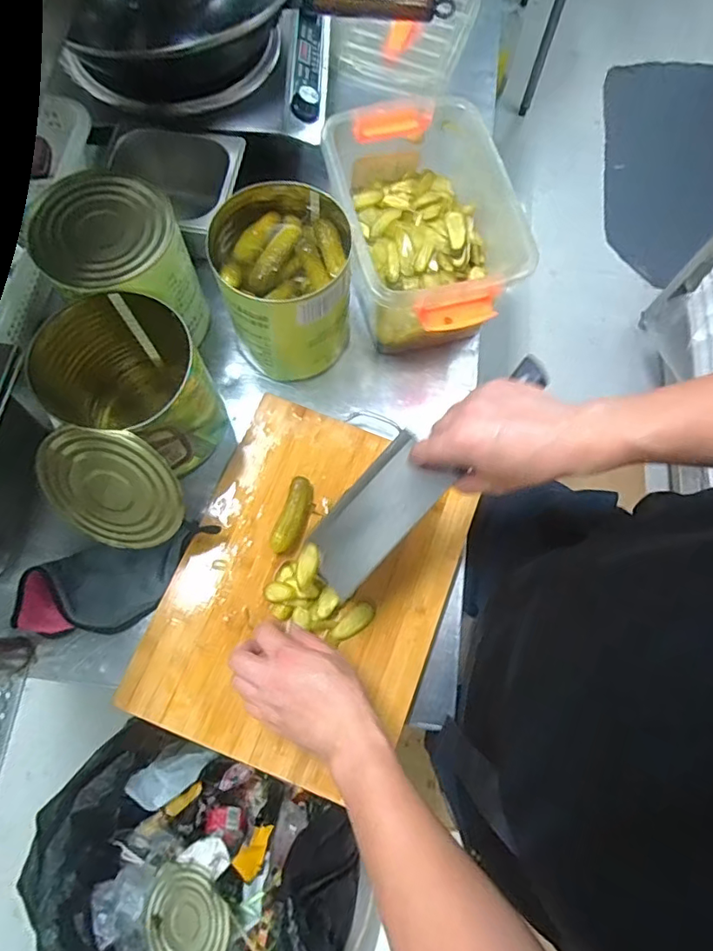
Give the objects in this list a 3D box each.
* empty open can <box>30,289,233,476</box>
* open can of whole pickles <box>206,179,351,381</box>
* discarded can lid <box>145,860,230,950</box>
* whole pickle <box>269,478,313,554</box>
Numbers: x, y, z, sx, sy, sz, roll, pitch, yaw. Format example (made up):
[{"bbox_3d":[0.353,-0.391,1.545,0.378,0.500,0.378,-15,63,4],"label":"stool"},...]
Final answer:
[{"bbox_3d":[-0.238,-0.085,0.590,0.150,0.168,0.147,1,73,-2],"label":"empty open can"},{"bbox_3d":[-0.084,-0.216,0.646,0.145,0.181,0.144,1,73,-2],"label":"open can of whole pickles"},{"bbox_3d":[-0.247,0.654,0.787,0.132,0.010,0.133,-7,65,15],"label":"discarded can lid"},{"bbox_3d":[-0.073,0.047,0.627,0.030,0.025,0.088,19,79,7],"label":"whole pickle"}]

